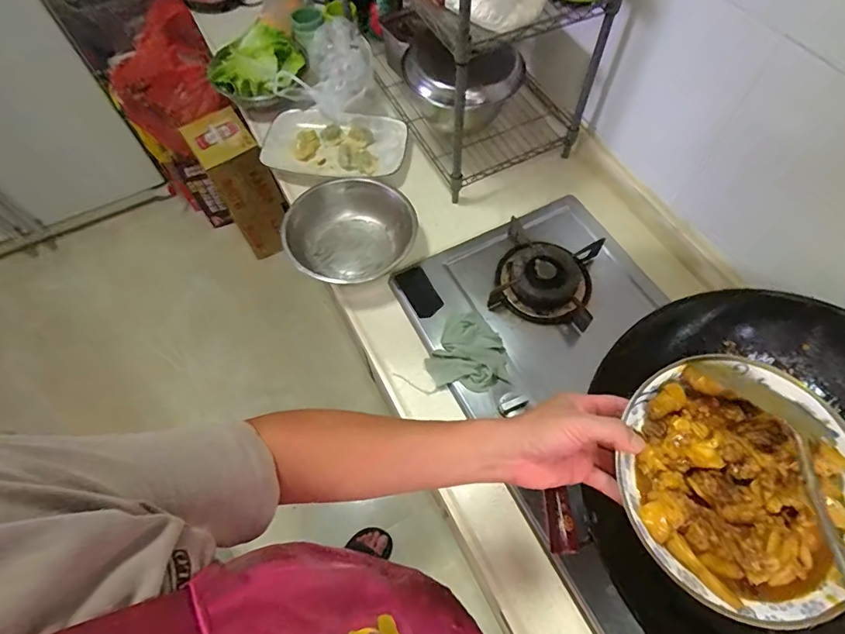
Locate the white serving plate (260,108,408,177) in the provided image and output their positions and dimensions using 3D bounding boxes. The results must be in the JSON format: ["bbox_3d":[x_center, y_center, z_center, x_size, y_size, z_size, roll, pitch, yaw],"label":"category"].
[{"bbox_3d":[-0.182,-0.368,0.971,0.287,0.055,0.163,4,62,3],"label":"white serving plate"}]

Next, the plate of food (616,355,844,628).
[{"bbox_3d":[0.277,0.138,0.393,0.205,0.044,0.203,-1,62,1],"label":"plate of food"}]

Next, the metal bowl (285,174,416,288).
[{"bbox_3d":[-0.130,-0.152,0.845,0.222,0.098,0.197,-18,63,-8],"label":"metal bowl"}]

